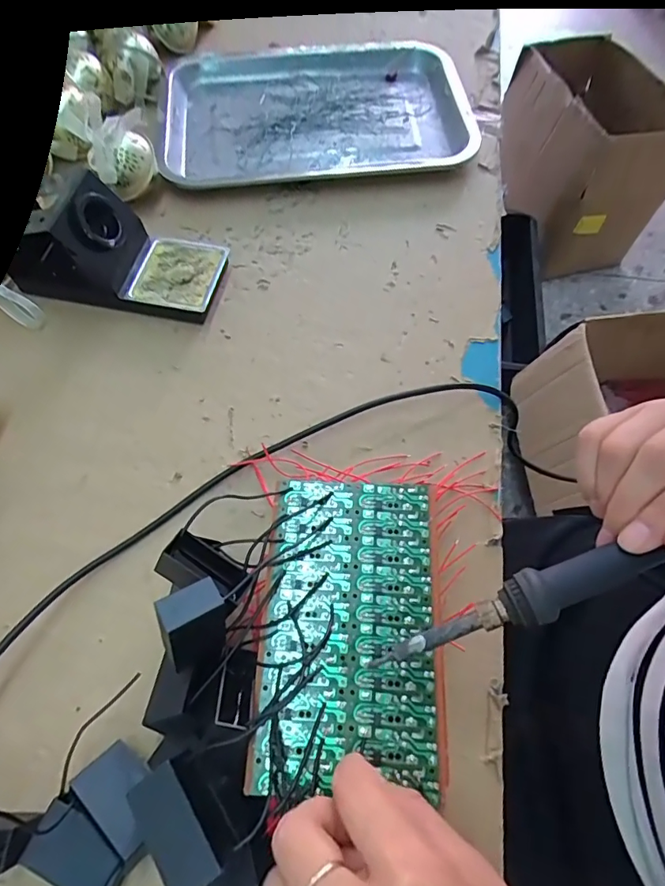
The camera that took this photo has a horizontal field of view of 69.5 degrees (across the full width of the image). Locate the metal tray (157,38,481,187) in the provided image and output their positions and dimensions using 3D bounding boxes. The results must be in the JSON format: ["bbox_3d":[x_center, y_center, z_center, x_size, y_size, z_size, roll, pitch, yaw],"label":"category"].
[{"bbox_3d":[-0.020,-0.337,0.489,0.307,0.025,0.217,-1,65,0],"label":"metal tray"}]

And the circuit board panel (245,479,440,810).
[{"bbox_3d":[0.008,0.096,0.261,0.092,0.004,0.154,2,65,2],"label":"circuit board panel"}]

